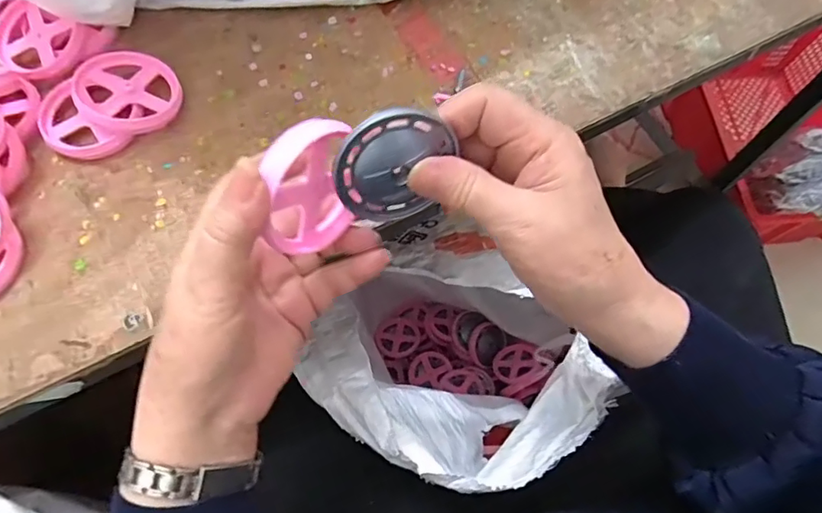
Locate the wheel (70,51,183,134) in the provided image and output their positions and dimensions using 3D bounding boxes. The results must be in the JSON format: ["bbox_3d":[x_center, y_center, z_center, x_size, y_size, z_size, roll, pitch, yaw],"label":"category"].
[{"bbox_3d":[-0.190,-0.111,0.353,0.063,0.008,0.061,-13,72,-23],"label":"wheel"}]

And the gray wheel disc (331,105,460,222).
[{"bbox_3d":[-0.008,-0.043,0.239,0.055,0.052,0.015,-32,46,6],"label":"gray wheel disc"}]

